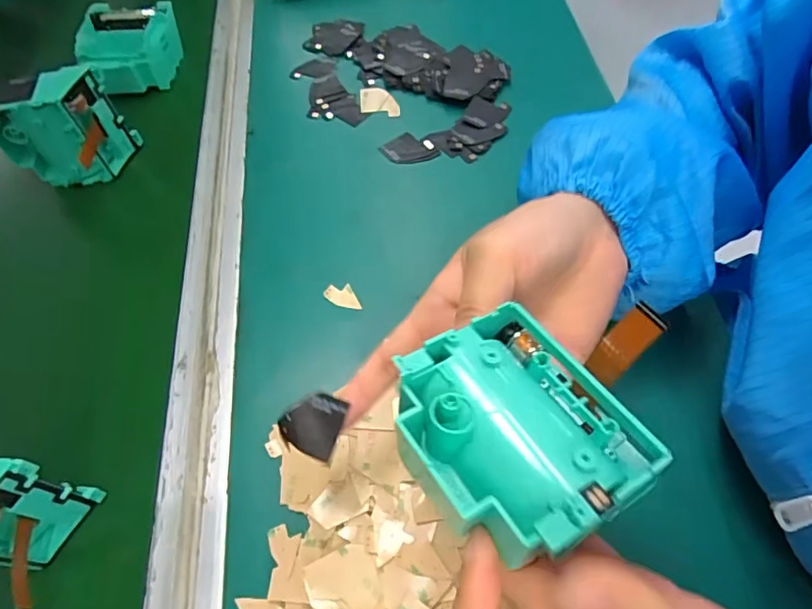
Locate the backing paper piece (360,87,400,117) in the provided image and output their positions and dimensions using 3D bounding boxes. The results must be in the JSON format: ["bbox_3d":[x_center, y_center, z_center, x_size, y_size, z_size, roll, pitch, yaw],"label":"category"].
[{"bbox_3d":[-0.022,-0.170,0.440,0.032,0.004,0.036,-7,66,9],"label":"backing paper piece"}]

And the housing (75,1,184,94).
[{"bbox_3d":[-0.243,-0.227,0.462,0.076,0.035,0.080,-2,56,-2],"label":"housing"}]

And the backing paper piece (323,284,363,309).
[{"bbox_3d":[-0.040,-0.006,0.341,0.027,0.004,0.015,18,69,15],"label":"backing paper piece"}]

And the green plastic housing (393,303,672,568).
[{"bbox_3d":[0.034,0.039,0.169,0.063,0.025,0.072,-30,62,-15],"label":"green plastic housing"}]

